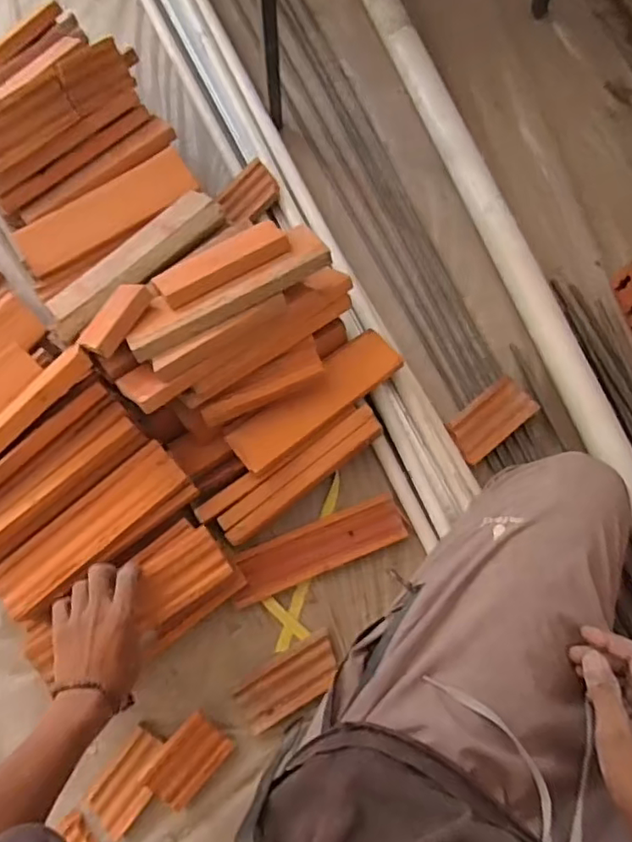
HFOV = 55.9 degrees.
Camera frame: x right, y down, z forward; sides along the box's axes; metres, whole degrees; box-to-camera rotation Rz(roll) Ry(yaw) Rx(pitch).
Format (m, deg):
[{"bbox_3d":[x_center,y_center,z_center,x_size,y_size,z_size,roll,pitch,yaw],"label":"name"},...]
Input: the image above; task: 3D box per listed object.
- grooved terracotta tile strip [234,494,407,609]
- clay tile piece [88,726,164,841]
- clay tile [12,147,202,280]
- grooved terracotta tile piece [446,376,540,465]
[{"bbox_3d":[0.001,0.161,0.753,0.222,0.020,0.063,-22,78,-5],"label":"grooved terracotta tile strip"},{"bbox_3d":[-0.214,0.415,0.687,0.058,0.013,0.105,35,79,8],"label":"clay tile piece"},{"bbox_3d":[-0.265,-0.266,0.757,0.231,0.015,0.060,-32,111,-8],"label":"clay tile"},{"bbox_3d":[0.226,-0.003,0.765,0.114,0.011,0.062,-39,80,-8],"label":"grooved terracotta tile piece"}]

